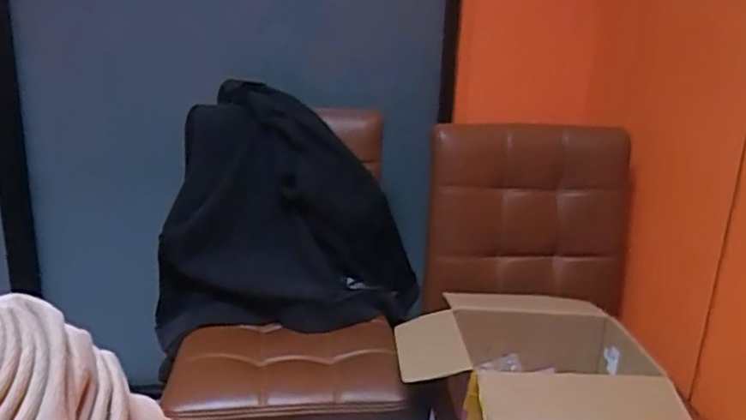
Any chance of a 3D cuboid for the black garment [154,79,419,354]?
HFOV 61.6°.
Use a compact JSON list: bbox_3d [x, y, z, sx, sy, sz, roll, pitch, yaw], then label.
[{"bbox_3d":[-0.183,0.009,1.328,0.536,0.441,0.268,8,16,9],"label":"black garment"}]

